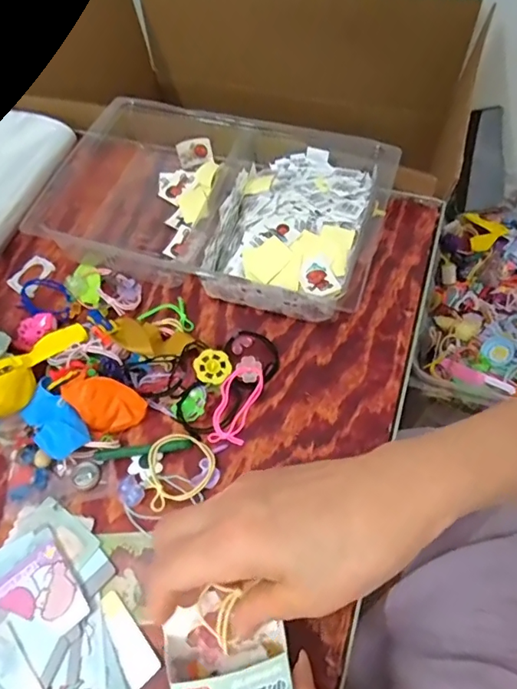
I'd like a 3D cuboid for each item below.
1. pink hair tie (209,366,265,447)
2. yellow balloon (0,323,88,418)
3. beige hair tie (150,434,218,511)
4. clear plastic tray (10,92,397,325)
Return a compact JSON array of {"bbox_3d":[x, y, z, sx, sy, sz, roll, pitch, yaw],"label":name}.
[{"bbox_3d":[-0.018,0.051,0.427,0.031,0.011,0.071,16,63,11],"label":"pink hair tie"},{"bbox_3d":[-0.197,0.017,0.433,0.037,0.031,0.107,22,45,14],"label":"yellow balloon"},{"bbox_3d":[-0.062,0.099,0.402,0.055,0.010,0.059,-1,61,2],"label":"beige hair tie"},{"bbox_3d":[-0.059,-0.154,0.520,0.373,0.049,0.216,15,63,11],"label":"clear plastic tray"}]

